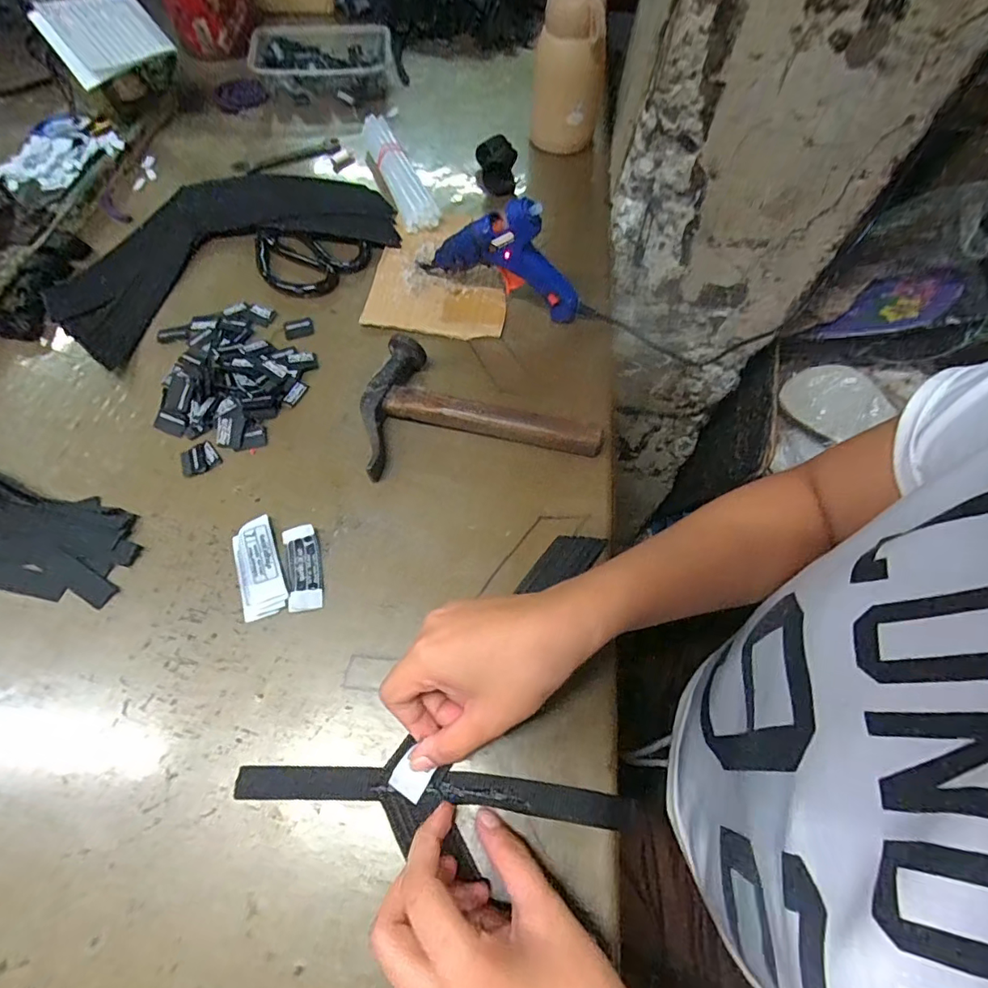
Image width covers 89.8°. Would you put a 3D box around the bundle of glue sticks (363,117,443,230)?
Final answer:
[{"bbox_3d":[-0.106,-0.349,0.539,0.034,0.027,0.193,-19,65,-12],"label":"bundle of glue sticks"}]

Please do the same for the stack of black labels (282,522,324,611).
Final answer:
[{"bbox_3d":[-0.131,0.050,0.340,0.023,0.006,0.061,-13,63,-9],"label":"stack of black labels"}]

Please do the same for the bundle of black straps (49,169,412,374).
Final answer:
[{"bbox_3d":[-0.258,-0.246,0.480,0.314,0.025,0.160,-32,68,-18],"label":"bundle of black straps"}]

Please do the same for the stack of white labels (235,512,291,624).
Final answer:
[{"bbox_3d":[-0.160,0.050,0.338,0.029,0.008,0.069,-18,64,-12],"label":"stack of white labels"}]

